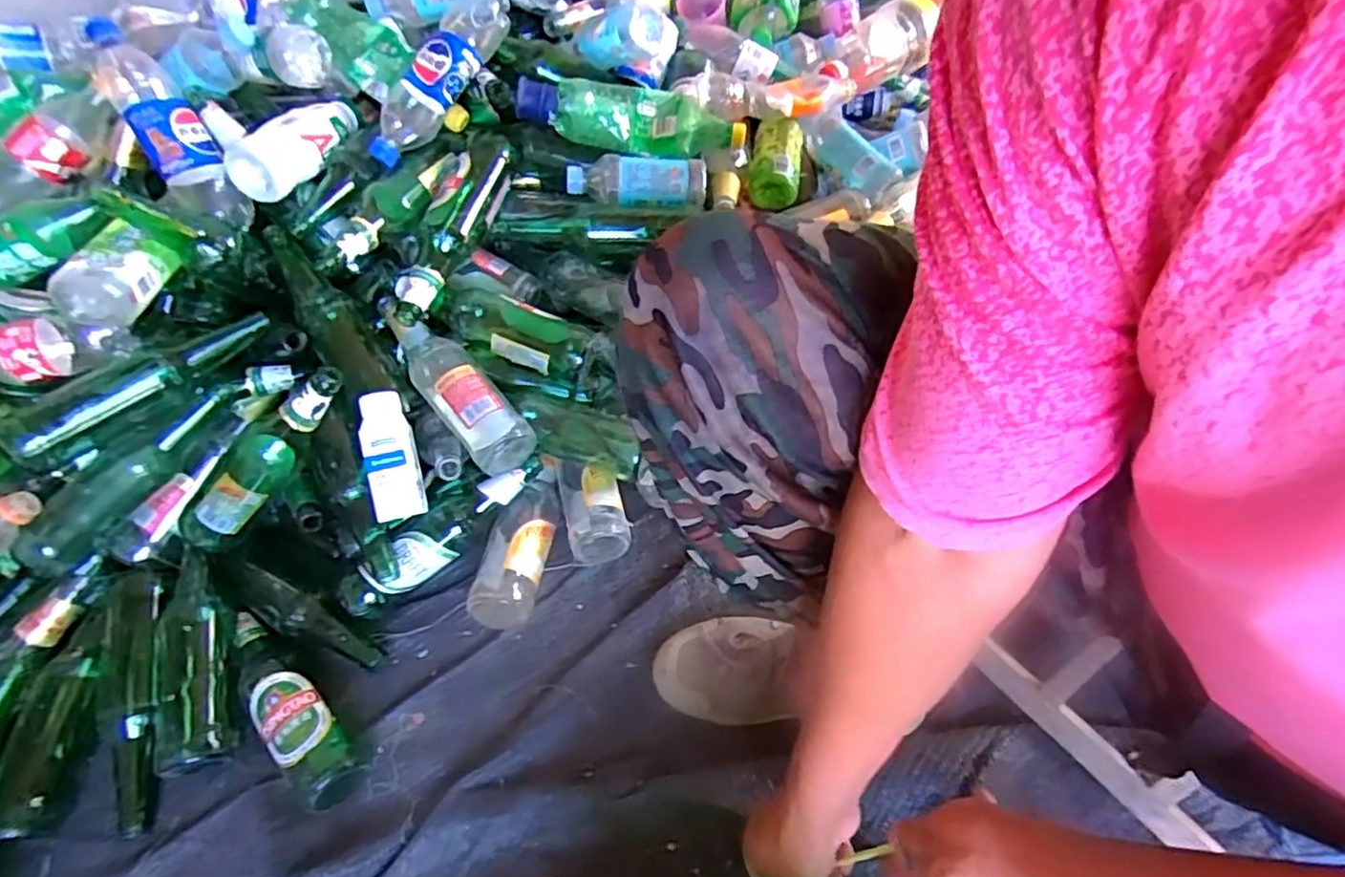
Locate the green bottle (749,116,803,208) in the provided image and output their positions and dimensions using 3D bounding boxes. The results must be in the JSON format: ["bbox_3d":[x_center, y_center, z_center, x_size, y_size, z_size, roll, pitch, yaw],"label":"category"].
[{"bbox_3d":[0.136,-0.363,0.874,0.066,0.061,0.110,9,81,2],"label":"green bottle"}]

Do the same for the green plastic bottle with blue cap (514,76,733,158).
[{"bbox_3d":[-0.056,-0.392,0.818,0.272,0.079,0.077,1,57,4],"label":"green plastic bottle with blue cap"}]

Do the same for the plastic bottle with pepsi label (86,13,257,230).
[{"bbox_3d":[-0.554,-0.337,0.729,0.071,0.068,0.244,-31,103,-16],"label":"plastic bottle with pepsi label"}]

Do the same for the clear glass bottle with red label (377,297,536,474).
[{"bbox_3d":[-0.253,-0.069,0.762,0.075,0.072,0.244,-34,61,-17],"label":"clear glass bottle with red label"}]

